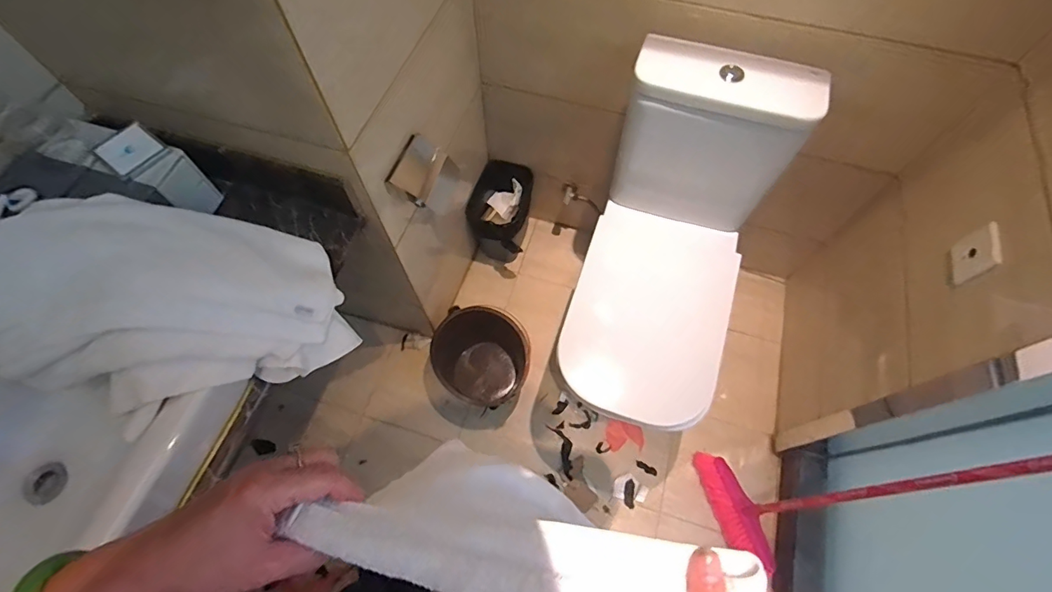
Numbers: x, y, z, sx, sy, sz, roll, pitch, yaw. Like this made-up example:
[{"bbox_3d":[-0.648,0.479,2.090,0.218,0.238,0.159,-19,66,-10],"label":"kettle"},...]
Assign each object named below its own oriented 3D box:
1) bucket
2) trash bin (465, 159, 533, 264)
[{"bbox_3d":[-0.135,0.177,1.432,0.258,0.220,0.291,-37,69,-16],"label":"bucket"},{"bbox_3d":[-0.088,-0.263,1.635,0.186,0.288,0.291,11,65,6],"label":"trash bin"}]

